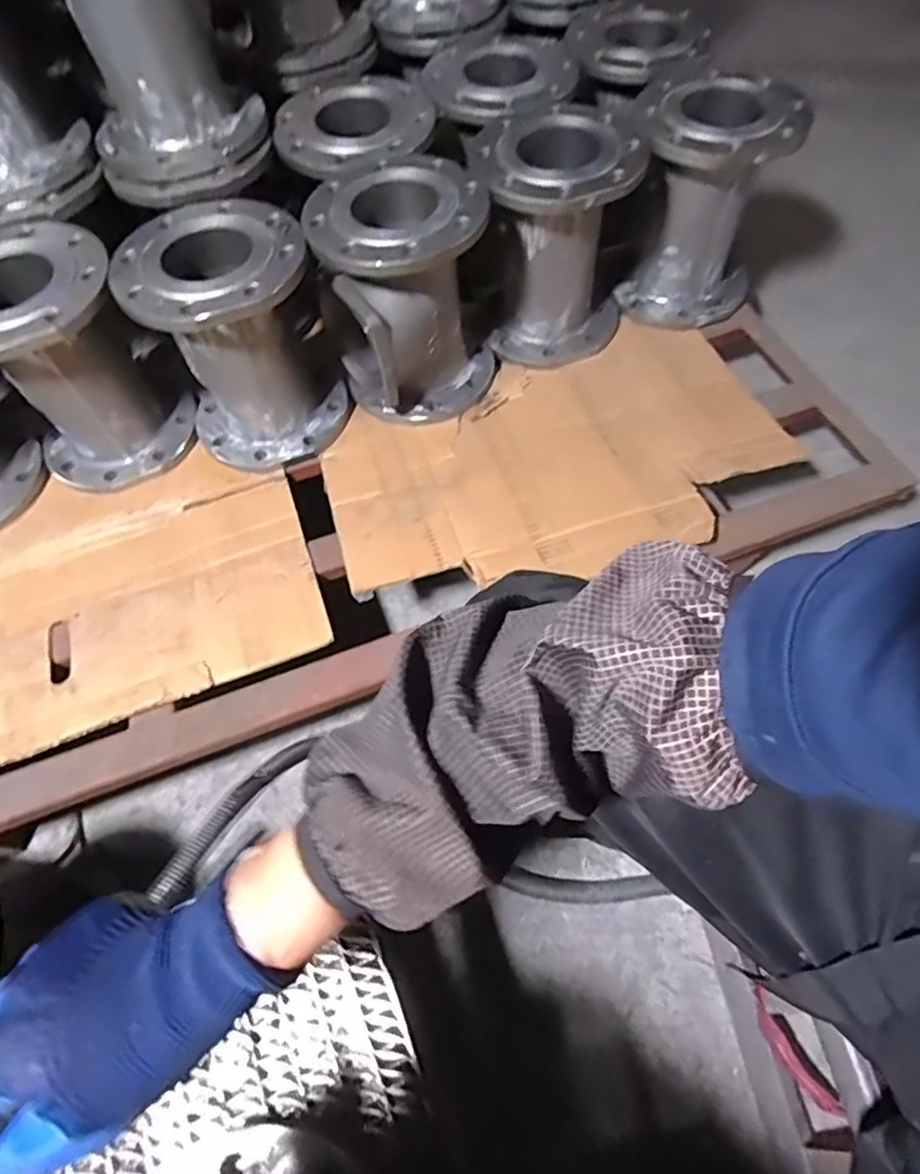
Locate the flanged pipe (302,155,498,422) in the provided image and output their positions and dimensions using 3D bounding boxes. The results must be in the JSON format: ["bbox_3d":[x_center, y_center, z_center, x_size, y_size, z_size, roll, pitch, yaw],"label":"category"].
[{"bbox_3d":[-0.068,-0.385,0.801,0.214,0.242,0.220,-9,61,-1],"label":"flanged pipe"}]

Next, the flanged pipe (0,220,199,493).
[{"bbox_3d":[-0.486,-0.278,0.757,0.200,0.245,0.201,-41,67,-17],"label":"flanged pipe"}]

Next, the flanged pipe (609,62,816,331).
[{"bbox_3d":[0.346,-0.534,0.864,0.188,0.258,0.180,17,64,13],"label":"flanged pipe"}]

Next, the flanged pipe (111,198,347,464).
[{"bbox_3d":[-0.275,-0.311,0.767,0.206,0.250,0.195,-27,63,-11],"label":"flanged pipe"}]

